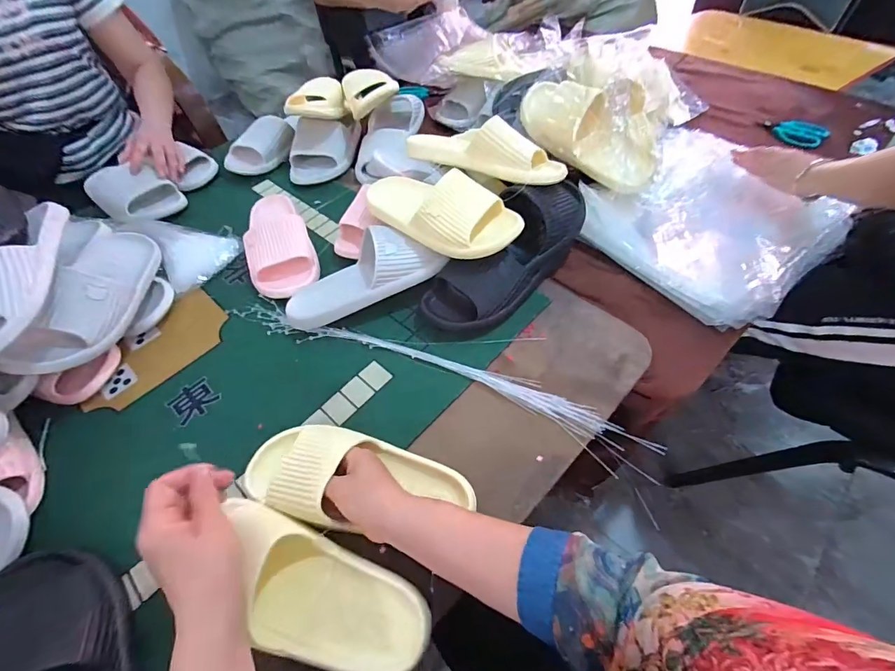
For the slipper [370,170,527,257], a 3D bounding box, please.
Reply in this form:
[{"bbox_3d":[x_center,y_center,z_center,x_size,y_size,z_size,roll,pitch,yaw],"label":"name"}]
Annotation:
[{"bbox_3d":[-0.015,-0.180,0.562,0.228,0.061,0.091,33,61,26],"label":"slipper"}]

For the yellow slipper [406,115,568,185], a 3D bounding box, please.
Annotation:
[{"bbox_3d":[0.056,-0.273,0.592,0.240,0.068,0.081,24,57,20],"label":"yellow slipper"}]

